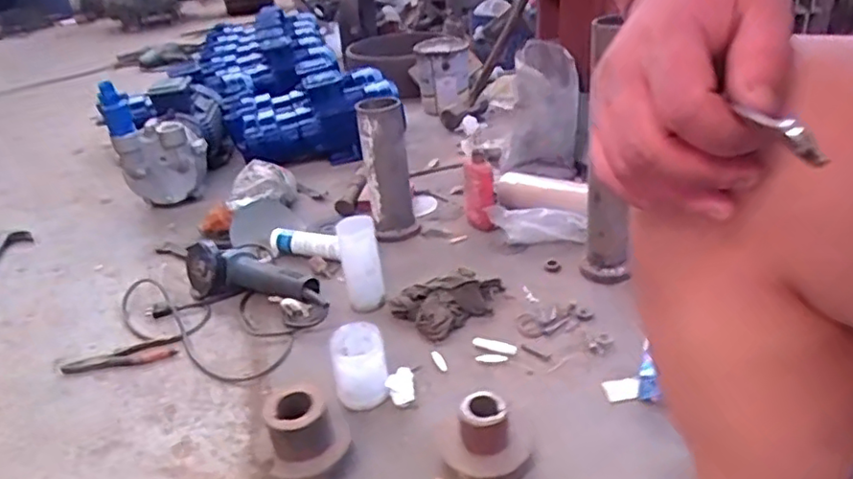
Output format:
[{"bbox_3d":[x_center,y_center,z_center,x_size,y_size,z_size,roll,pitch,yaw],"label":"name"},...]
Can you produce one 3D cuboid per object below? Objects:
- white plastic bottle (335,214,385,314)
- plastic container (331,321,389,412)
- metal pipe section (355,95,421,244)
[{"bbox_3d":[-0.113,0.043,1.119,0.070,0.160,0.063,-13,29,-10],"label":"white plastic bottle"},{"bbox_3d":[-0.094,0.188,0.925,0.078,0.103,0.088,-10,29,-3],"label":"plastic container"},{"bbox_3d":[-0.080,-0.139,1.316,0.097,0.294,0.107,-11,29,-4],"label":"metal pipe section"}]

